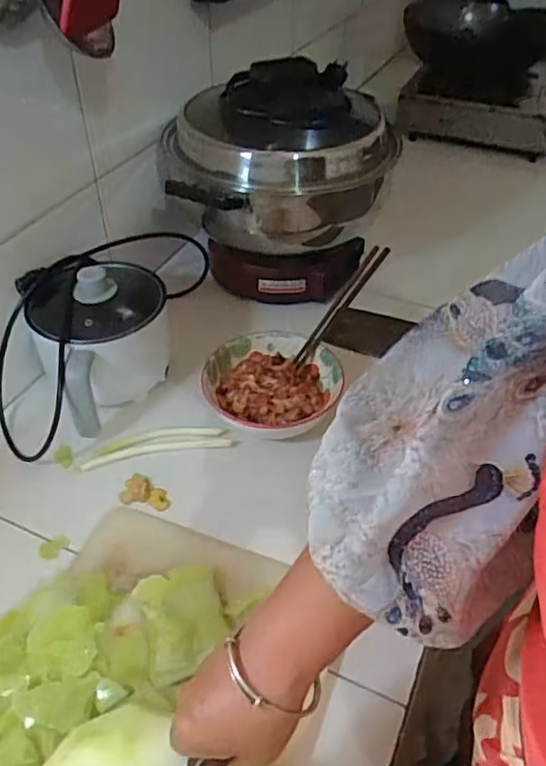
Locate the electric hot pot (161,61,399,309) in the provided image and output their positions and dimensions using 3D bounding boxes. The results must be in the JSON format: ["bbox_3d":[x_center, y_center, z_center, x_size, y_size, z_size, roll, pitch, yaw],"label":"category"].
[{"bbox_3d":[0.012,-0.290,0.945,0.337,0.293,0.255,-11,44,-12],"label":"electric hot pot"}]

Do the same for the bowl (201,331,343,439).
[{"bbox_3d":[-0.001,0.008,0.809,0.175,0.057,0.158,-3,43,-4],"label":"bowl"}]

